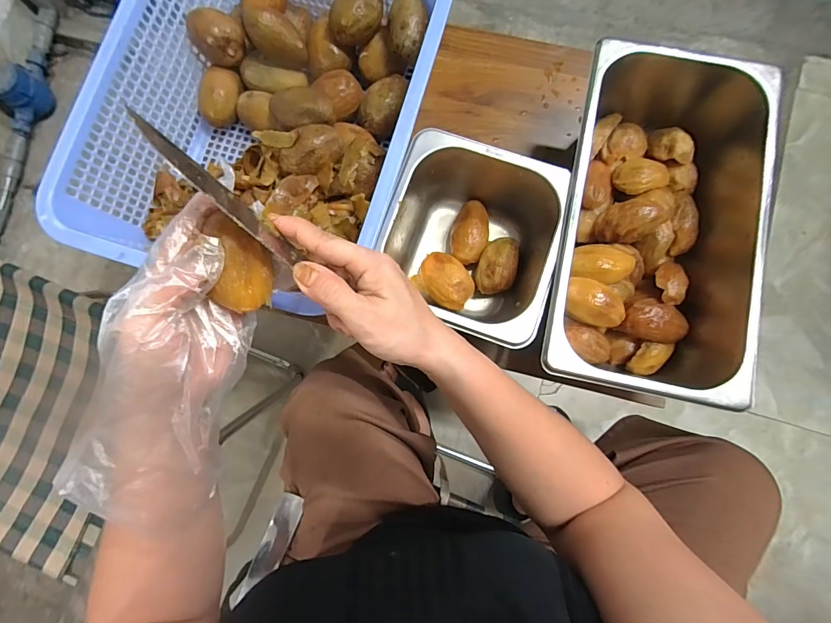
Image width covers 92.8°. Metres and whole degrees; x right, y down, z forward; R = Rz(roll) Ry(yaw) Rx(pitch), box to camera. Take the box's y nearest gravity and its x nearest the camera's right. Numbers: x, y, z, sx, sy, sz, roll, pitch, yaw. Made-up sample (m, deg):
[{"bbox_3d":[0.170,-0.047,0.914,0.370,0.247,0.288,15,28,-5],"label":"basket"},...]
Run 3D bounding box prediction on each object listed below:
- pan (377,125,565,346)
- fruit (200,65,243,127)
[{"bbox_3d":[0.052,-0.066,0.400,0.160,0.090,0.170,19,83,4],"label":"pan"},{"bbox_3d":[-0.219,-0.240,0.445,0.037,0.033,0.057,11,82,3],"label":"fruit"}]

